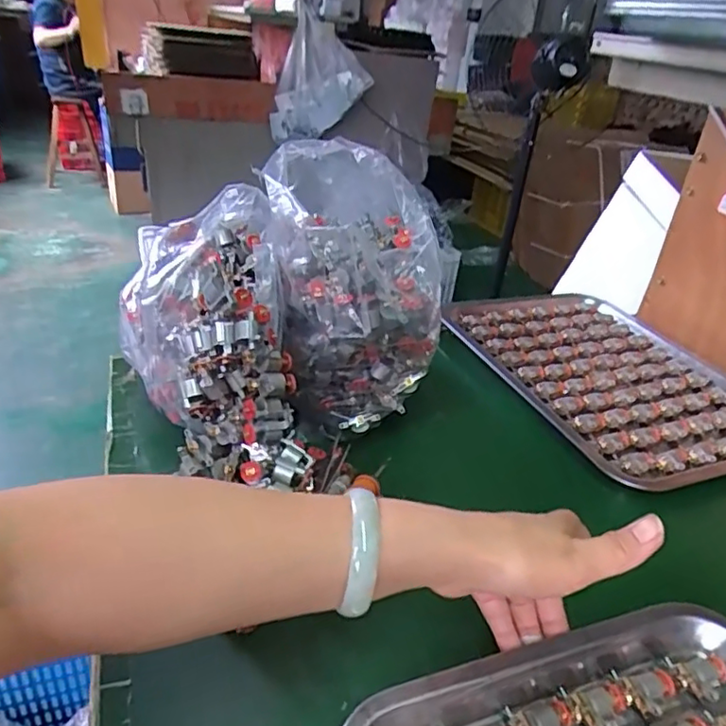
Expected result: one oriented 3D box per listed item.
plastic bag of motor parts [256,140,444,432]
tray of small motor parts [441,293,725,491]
[{"bbox_3d":[-0.016,-0.064,0.531,0.120,0.218,0.202,-2,30,-13],"label":"plastic bag of motor parts"},{"bbox_3d":[0.273,0.002,0.664,0.246,0.031,0.343,-10,31,-22],"label":"tray of small motor parts"}]

